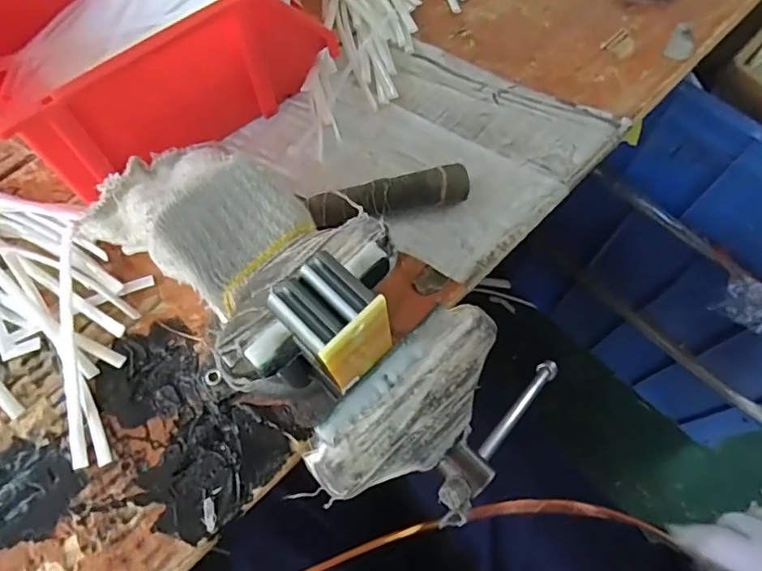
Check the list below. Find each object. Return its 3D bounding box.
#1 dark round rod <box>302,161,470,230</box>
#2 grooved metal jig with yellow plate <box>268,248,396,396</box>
[{"bbox_3d":[0.007,-0.064,0.404,0.120,0.028,0.024,-13,65,-6],"label":"dark round rod"},{"bbox_3d":[-0.017,0.017,0.217,0.038,0.060,0.037,-36,70,-14],"label":"grooved metal jig with yellow plate"}]

